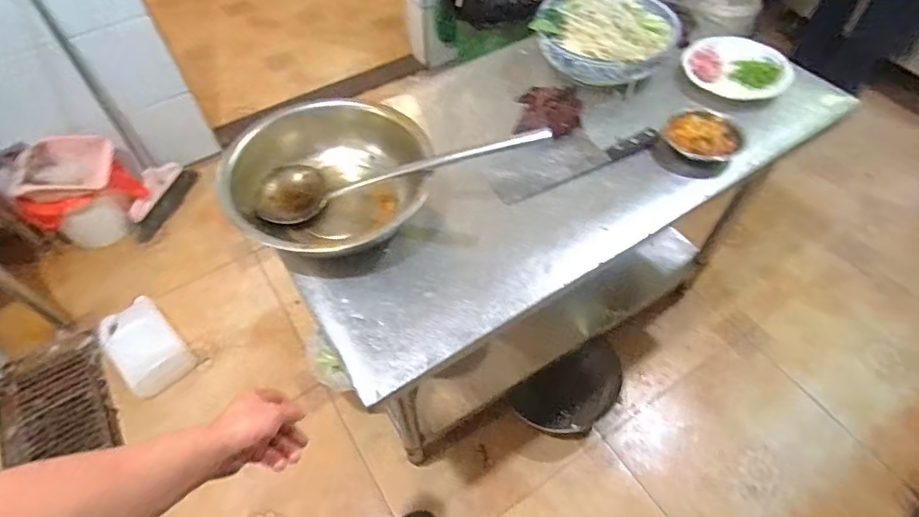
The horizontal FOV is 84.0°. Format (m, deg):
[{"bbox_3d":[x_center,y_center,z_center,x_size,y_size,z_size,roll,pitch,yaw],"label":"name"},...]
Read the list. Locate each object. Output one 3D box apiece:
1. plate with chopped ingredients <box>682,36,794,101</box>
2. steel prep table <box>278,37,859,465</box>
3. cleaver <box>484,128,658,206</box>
[{"bbox_3d":[0.624,-0.437,1.151,0.223,0.034,0.188,20,57,13],"label":"plate with chopped ingredients"},{"bbox_3d":[0.209,-0.068,1.288,1.165,0.697,0.684,-26,59,-17],"label":"steel prep table"},{"bbox_3d":[0.214,-0.210,1.003,0.337,0.027,0.117,-22,58,-15],"label":"cleaver"}]

